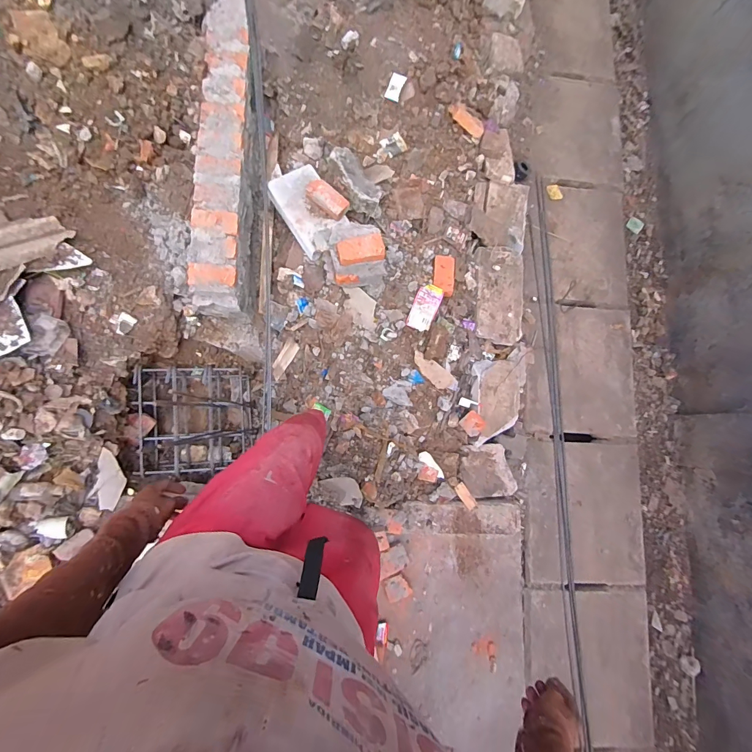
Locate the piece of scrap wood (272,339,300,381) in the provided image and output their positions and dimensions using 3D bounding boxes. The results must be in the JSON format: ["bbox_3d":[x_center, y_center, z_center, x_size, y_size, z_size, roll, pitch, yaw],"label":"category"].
[{"bbox_3d":[-0.371,-0.068,1.540,0.177,0.011,0.076,-51,61,22],"label":"piece of scrap wood"}]

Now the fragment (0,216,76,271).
[{"bbox_3d":[-1.114,-0.362,1.125,0.131,0.051,0.382,47,57,-14],"label":"fragment"}]

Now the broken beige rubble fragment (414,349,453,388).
[{"bbox_3d":[0.221,-0.019,1.496,0.191,0.012,0.076,38,81,-15],"label":"broken beige rubble fragment"}]

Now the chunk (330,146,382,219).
[{"bbox_3d":[-0.067,-0.744,1.458,0.134,0.084,0.280,-37,107,-6],"label":"chunk"}]

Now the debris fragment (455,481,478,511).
[{"bbox_3d":[0.344,0.461,1.455,0.043,0.016,0.103,-36,80,-6],"label":"debris fragment"}]

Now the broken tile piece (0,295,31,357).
[{"bbox_3d":[-1.112,-0.122,1.131,0.105,0.013,0.193,46,69,-34],"label":"broken tile piece"}]

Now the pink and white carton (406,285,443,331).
[{"bbox_3d":[0.194,-0.272,1.492,0.098,0.017,0.186,21,79,5],"label":"pink and white carton"}]

